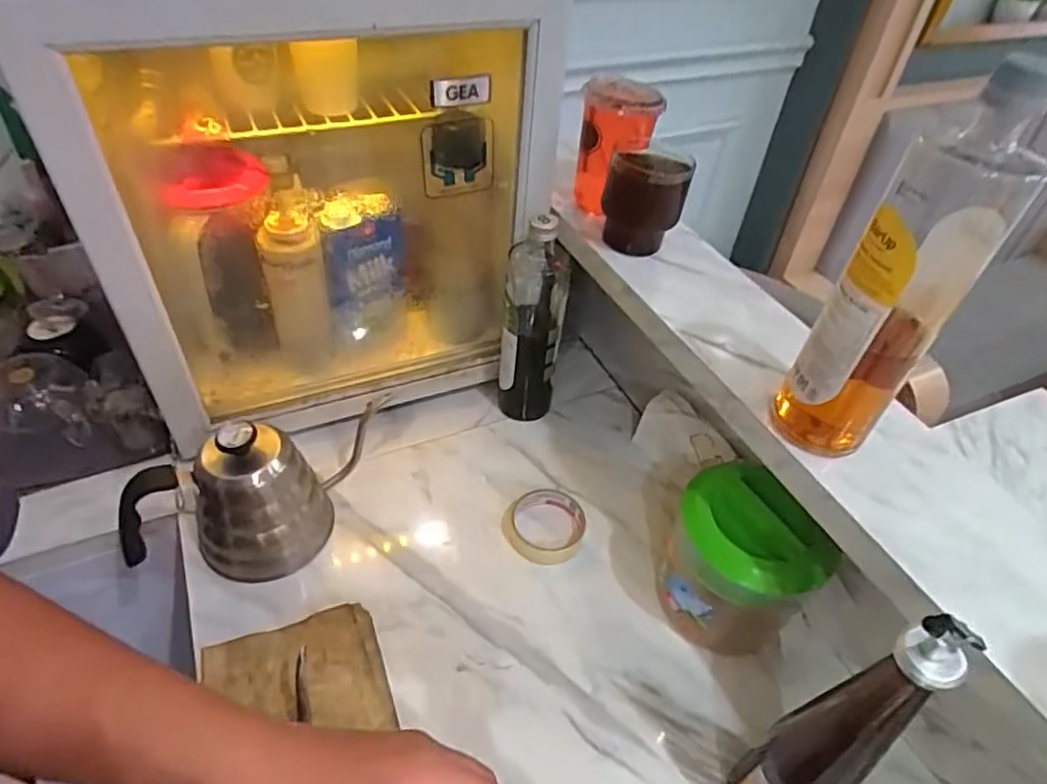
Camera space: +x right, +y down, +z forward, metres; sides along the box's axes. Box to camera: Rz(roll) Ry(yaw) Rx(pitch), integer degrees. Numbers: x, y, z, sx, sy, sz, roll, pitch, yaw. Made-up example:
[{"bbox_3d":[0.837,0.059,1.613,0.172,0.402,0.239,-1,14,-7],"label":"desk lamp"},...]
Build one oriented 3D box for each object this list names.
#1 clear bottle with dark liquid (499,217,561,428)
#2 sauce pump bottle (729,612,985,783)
[{"bbox_3d":[0.007,-0.078,0.771,0.075,0.267,0.062,7,44,2],"label":"clear bottle with dark liquid"},{"bbox_3d":[0.202,0.240,0.429,0.058,0.303,0.062,-23,51,-26],"label":"sauce pump bottle"}]

